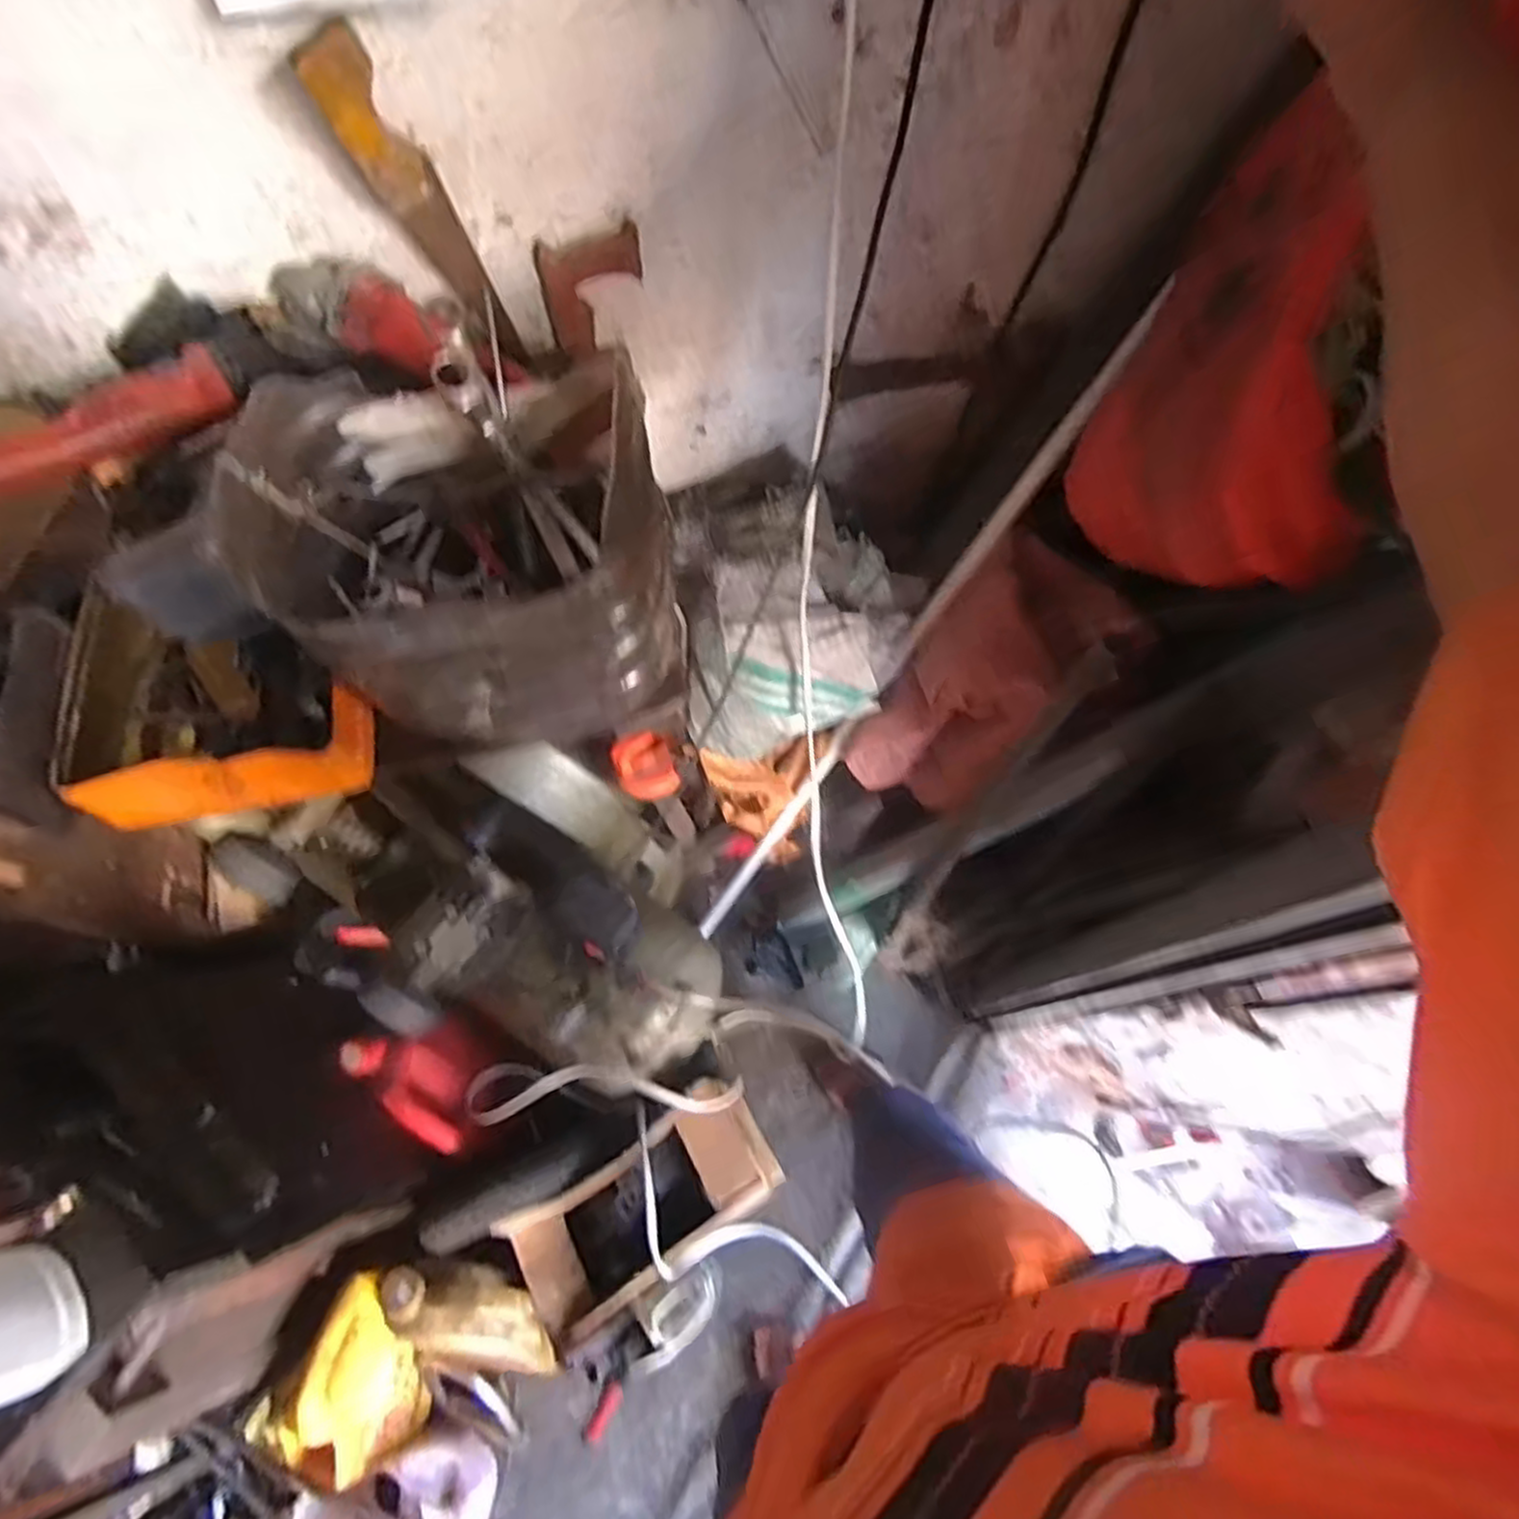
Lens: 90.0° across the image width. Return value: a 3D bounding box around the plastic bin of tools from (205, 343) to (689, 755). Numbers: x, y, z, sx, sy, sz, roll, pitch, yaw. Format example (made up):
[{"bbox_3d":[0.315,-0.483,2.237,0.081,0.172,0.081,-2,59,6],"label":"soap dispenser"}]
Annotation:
[{"bbox_3d":[-0.209,-0.168,0.589,0.263,0.218,0.225,-7,68,-1],"label":"plastic bin of tools"}]

